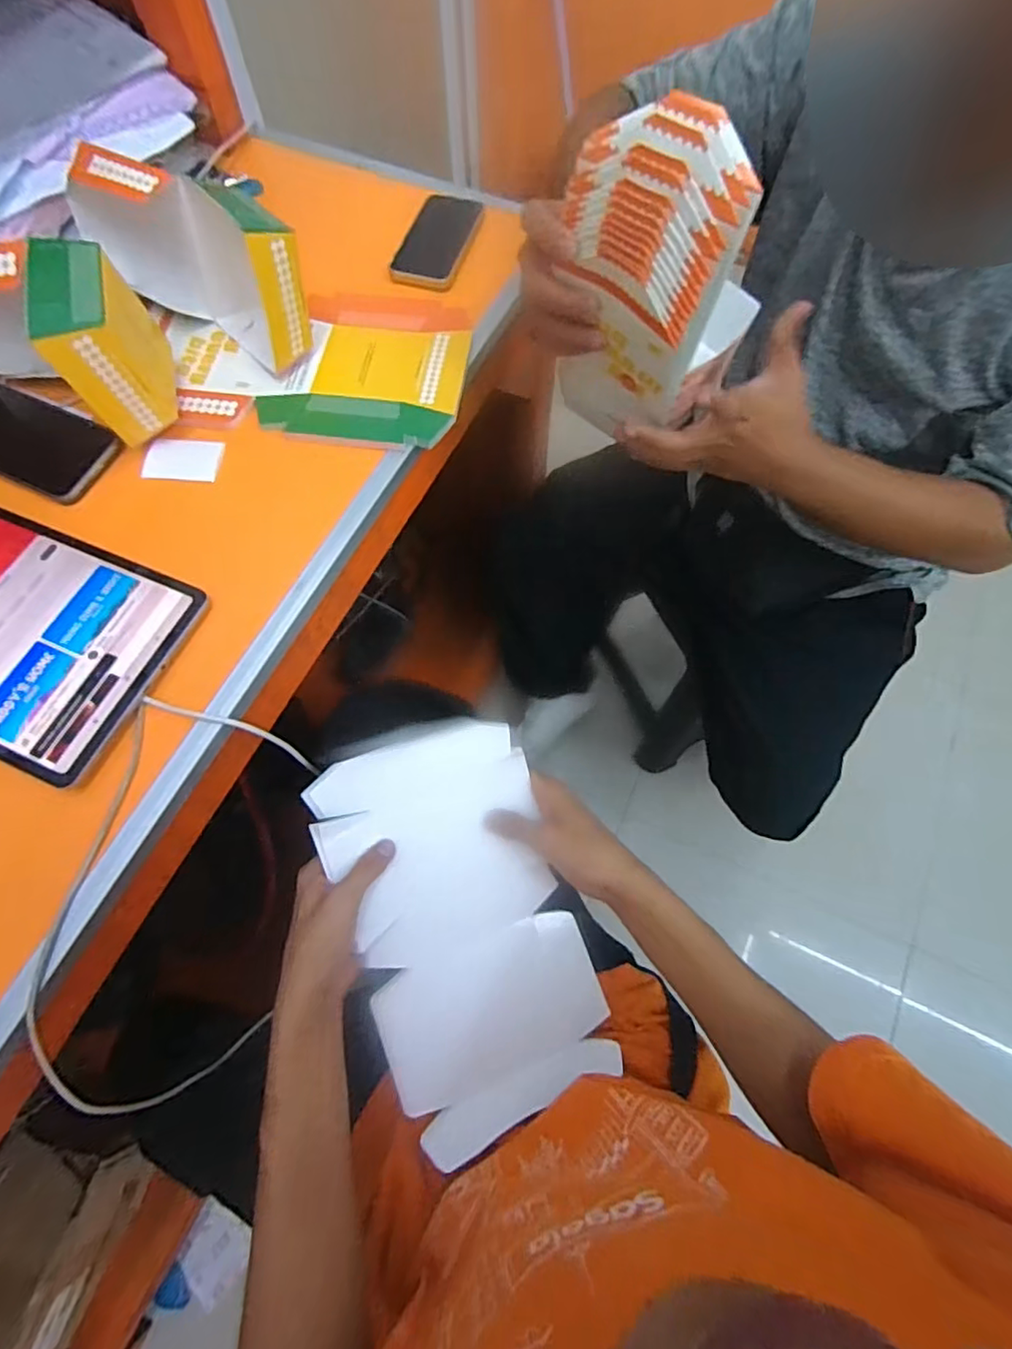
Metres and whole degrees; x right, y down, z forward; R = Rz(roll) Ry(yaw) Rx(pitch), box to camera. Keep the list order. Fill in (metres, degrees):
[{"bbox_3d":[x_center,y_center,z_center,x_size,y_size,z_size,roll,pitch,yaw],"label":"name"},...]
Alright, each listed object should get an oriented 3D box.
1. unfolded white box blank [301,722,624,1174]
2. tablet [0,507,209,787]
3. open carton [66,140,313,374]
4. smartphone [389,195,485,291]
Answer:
[{"bbox_3d":[-0.030,0.210,0.477,0.178,0.041,0.322,-18,90,-11],"label":"unfolded white box blank"},{"bbox_3d":[-0.371,-0.038,0.434,0.248,0.010,0.160,22,70,9],"label":"tablet"},{"bbox_3d":[-0.276,-0.362,0.510,0.234,0.112,0.054,31,71,11],"label":"open carton"},{"bbox_3d":[-0.071,-0.448,0.600,0.068,0.013,0.127,19,69,7],"label":"smartphone"}]

